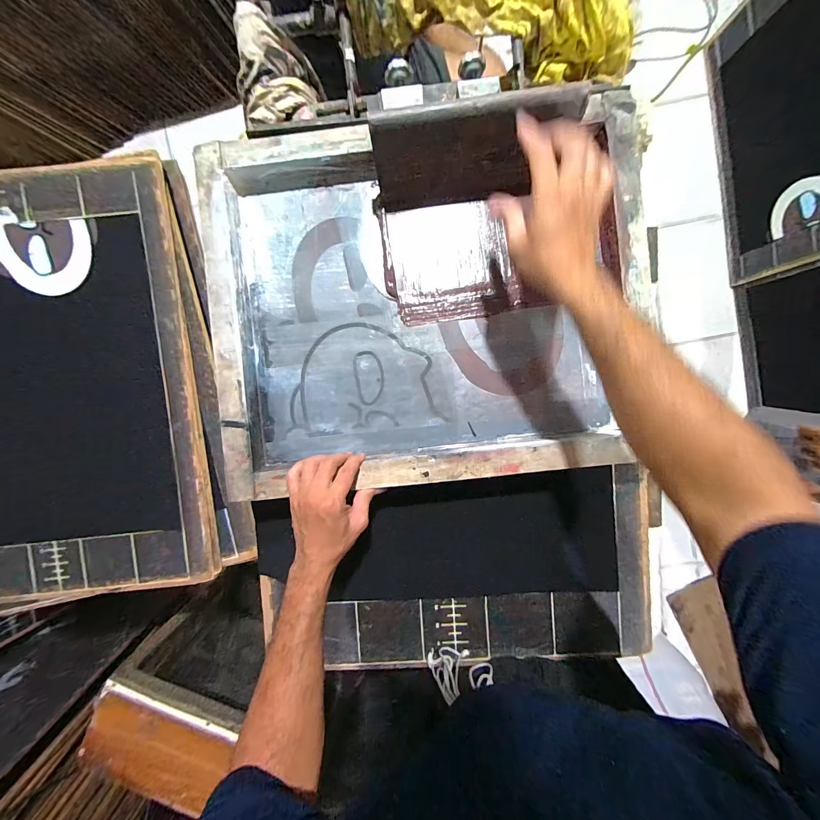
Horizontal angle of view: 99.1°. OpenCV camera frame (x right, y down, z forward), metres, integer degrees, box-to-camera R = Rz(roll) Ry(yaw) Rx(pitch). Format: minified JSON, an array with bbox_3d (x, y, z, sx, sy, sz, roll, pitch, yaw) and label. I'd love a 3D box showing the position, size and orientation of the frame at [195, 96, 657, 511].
[{"bbox_3d":[0.019,-0.140,0.470,0.563,0.056,0.464,-6,93,3],"label":"frame"}]

